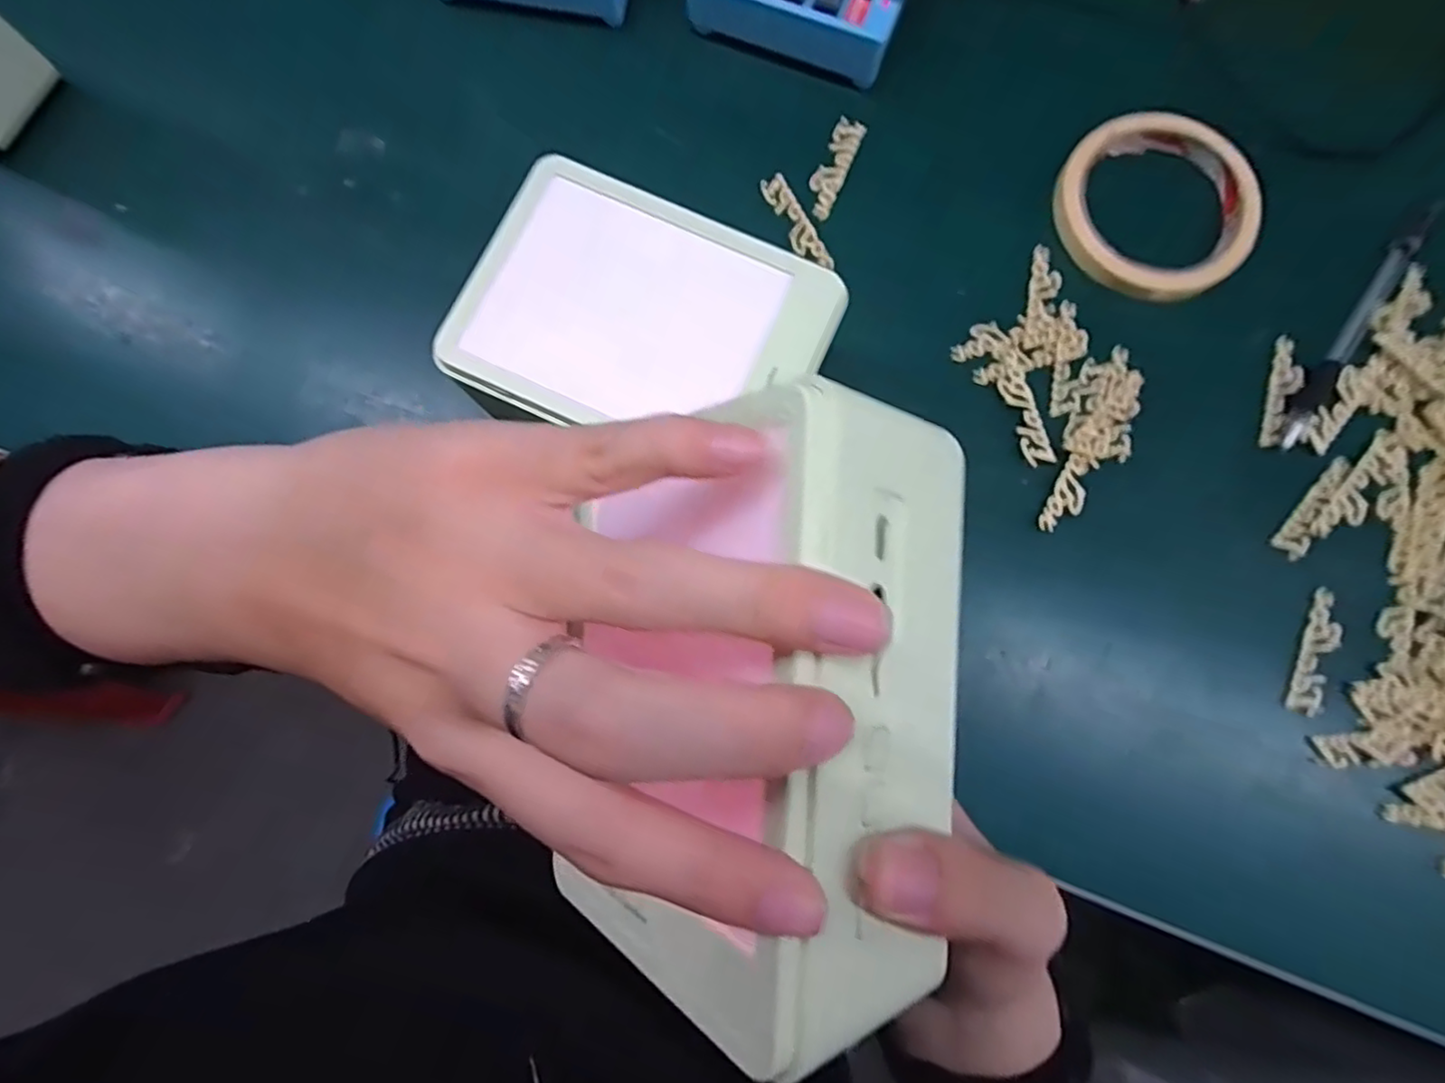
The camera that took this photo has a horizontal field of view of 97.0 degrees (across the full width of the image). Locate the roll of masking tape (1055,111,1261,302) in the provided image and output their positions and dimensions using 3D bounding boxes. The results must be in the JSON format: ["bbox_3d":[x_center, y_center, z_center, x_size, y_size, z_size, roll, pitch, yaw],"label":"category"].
[{"bbox_3d":[0.210,-0.164,0.312,0.091,0.015,0.095,0,82,-1],"label":"roll of masking tape"}]

